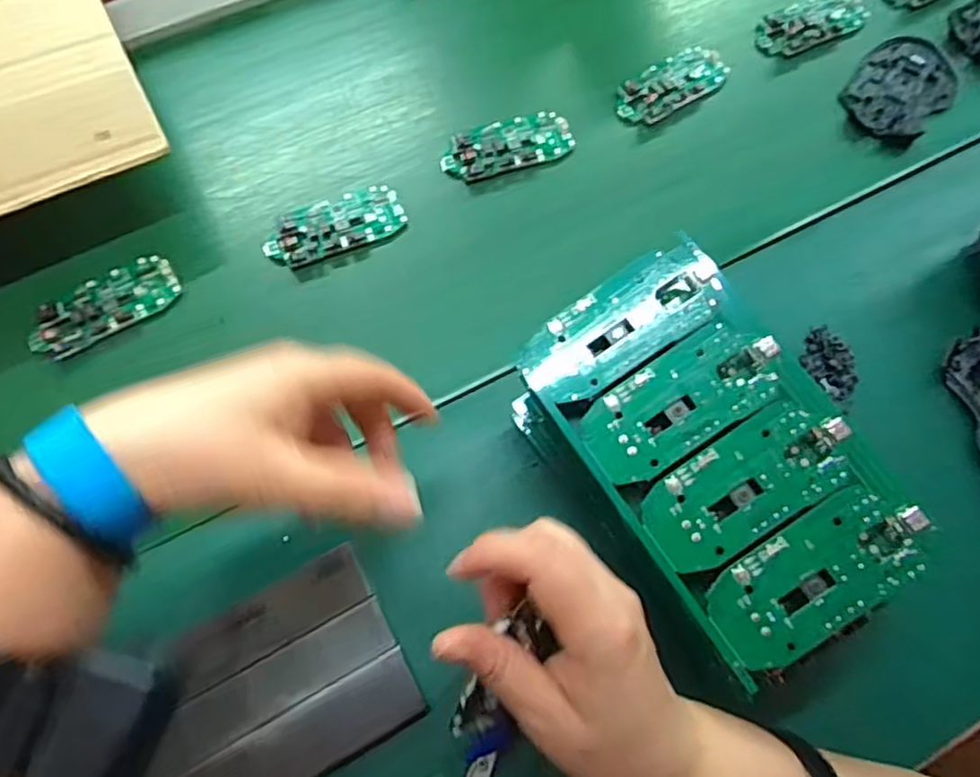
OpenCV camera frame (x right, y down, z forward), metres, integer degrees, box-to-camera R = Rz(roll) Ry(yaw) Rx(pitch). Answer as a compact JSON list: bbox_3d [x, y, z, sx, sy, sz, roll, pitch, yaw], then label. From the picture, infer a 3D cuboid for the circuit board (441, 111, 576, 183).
[{"bbox_3d":[0.013,-0.186,0.524,0.098,0.012,0.046,-17,68,-8],"label":"circuit board"}]

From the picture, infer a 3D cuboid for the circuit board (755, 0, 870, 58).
[{"bbox_3d":[0.275,-0.310,0.581,0.105,0.008,0.047,-24,70,-11],"label":"circuit board"}]

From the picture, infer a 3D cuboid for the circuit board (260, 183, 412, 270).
[{"bbox_3d":[-0.112,-0.118,0.494,0.099,0.009,0.046,-23,69,-11],"label":"circuit board"}]

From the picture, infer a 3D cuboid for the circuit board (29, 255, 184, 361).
[{"bbox_3d":[-0.264,-0.058,0.468,0.099,0.008,0.047,-30,71,-13],"label":"circuit board"}]

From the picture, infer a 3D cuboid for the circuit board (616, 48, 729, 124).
[{"bbox_3d":[0.146,-0.246,0.551,0.099,0.014,0.047,-33,72,-14],"label":"circuit board"}]

